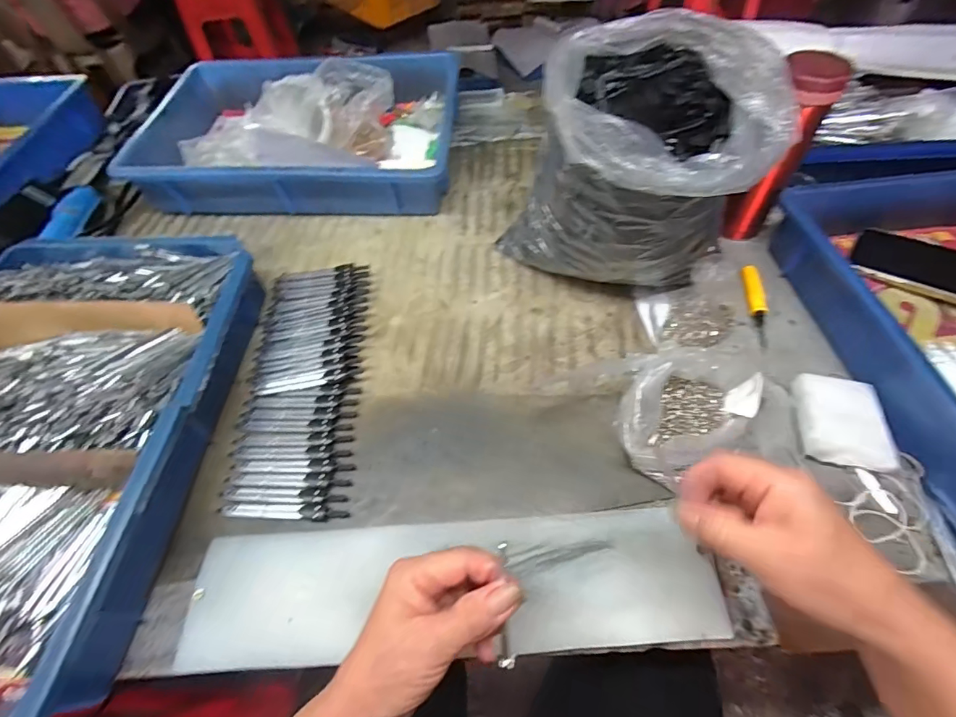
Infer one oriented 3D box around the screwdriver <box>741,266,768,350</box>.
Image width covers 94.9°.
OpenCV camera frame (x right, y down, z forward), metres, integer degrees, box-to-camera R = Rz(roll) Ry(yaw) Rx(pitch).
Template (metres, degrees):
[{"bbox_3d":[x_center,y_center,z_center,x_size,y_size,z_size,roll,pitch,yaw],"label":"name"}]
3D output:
[{"bbox_3d":[0.305,-0.060,0.481,0.016,0.016,0.104,5,57,7],"label":"screwdriver"}]

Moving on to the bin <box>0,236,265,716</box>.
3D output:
[{"bbox_3d":[-0.394,0.061,0.395,0.295,0.094,0.420,-1,57,3],"label":"bin"}]

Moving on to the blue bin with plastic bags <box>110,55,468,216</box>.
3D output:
[{"bbox_3d":[-0.239,-0.335,0.626,0.412,0.126,0.296,1,57,4],"label":"blue bin with plastic bags"}]

